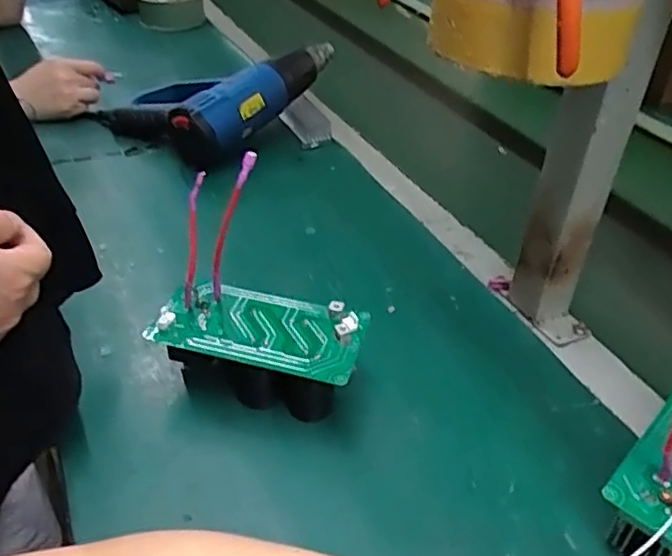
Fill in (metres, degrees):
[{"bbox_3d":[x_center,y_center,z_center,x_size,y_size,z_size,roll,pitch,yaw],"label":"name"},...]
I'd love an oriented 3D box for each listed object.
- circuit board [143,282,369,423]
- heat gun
[{"bbox_3d":[-0.056,0.058,0.500,0.150,0.067,0.080,13,38,12],"label":"circuit board"},{"bbox_3d":[-0.157,-0.253,0.867,0.210,0.082,0.268,22,41,23],"label":"heat gun"}]

